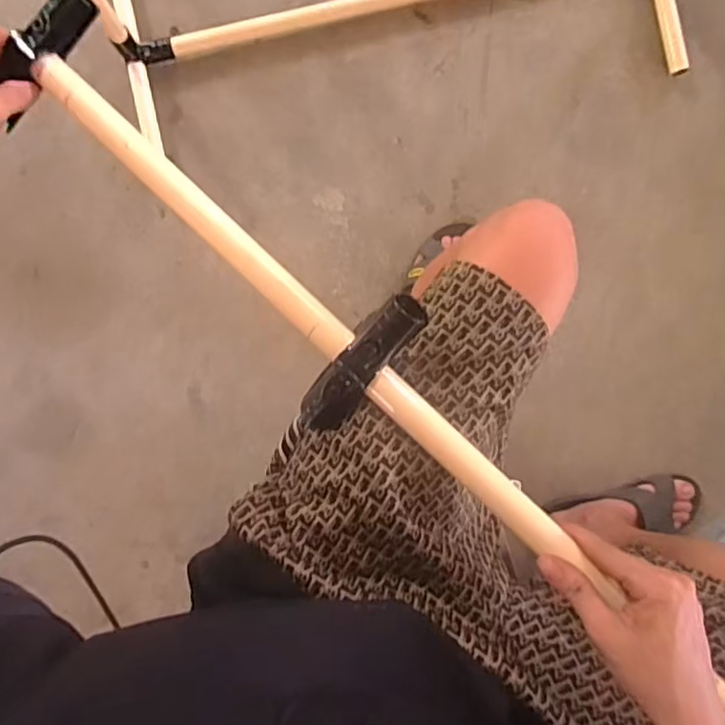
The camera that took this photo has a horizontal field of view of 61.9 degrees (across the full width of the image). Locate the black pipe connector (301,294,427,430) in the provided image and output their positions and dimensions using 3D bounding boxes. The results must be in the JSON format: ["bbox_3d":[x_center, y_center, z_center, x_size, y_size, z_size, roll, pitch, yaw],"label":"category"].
[{"bbox_3d":[-0.004,0.005,0.471,0.035,0.025,0.140,41,121,0],"label":"black pipe connector"}]

